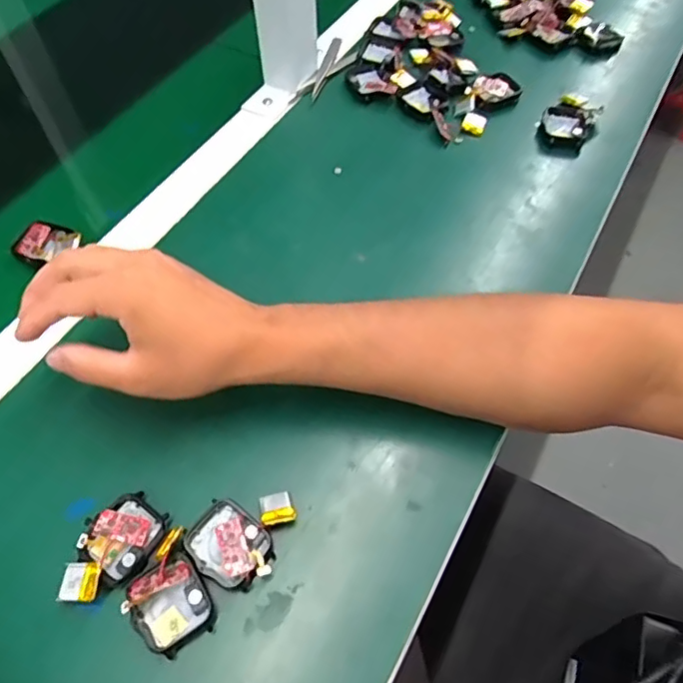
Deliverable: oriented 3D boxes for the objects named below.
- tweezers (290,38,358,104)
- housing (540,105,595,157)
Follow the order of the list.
[{"bbox_3d":[-0.013,-0.266,0.560,0.031,0.013,0.099,23,61,13],"label":"tweezers"},{"bbox_3d":[0.203,-0.194,0.514,0.044,0.014,0.051,20,60,12],"label":"housing"}]

